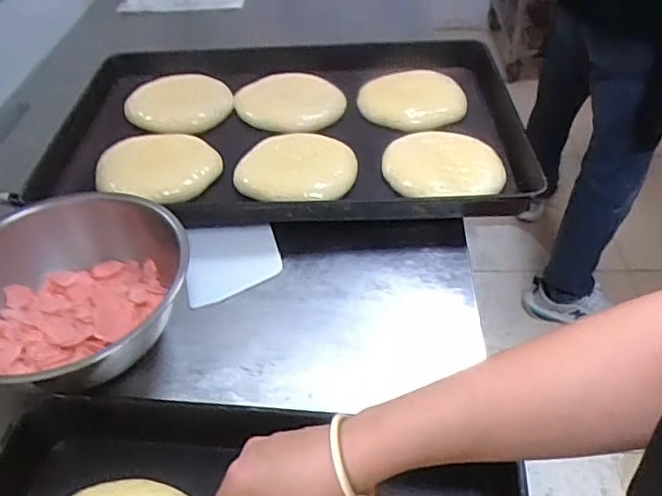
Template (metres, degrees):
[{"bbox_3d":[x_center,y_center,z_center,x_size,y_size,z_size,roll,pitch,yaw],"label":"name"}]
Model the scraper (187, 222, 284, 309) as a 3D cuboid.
[{"bbox_3d":[-0.110,0.011,0.666,0.101,0.008,0.108,-13,48,-8],"label":"scraper"}]

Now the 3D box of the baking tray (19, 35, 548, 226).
[{"bbox_3d":[-0.050,-0.170,0.820,0.627,0.064,0.434,1,45,2],"label":"baking tray"}]

